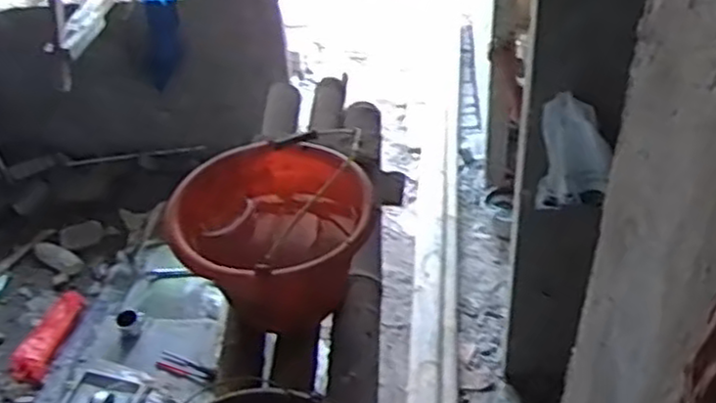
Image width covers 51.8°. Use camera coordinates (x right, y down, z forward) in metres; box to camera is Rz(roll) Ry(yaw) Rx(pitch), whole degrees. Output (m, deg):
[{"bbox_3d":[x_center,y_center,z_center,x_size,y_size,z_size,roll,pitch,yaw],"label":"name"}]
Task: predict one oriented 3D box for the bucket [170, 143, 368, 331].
[{"bbox_3d":[-0.133,0.068,1.160,0.283,0.242,0.275,-2,42,2],"label":"bucket"}]

